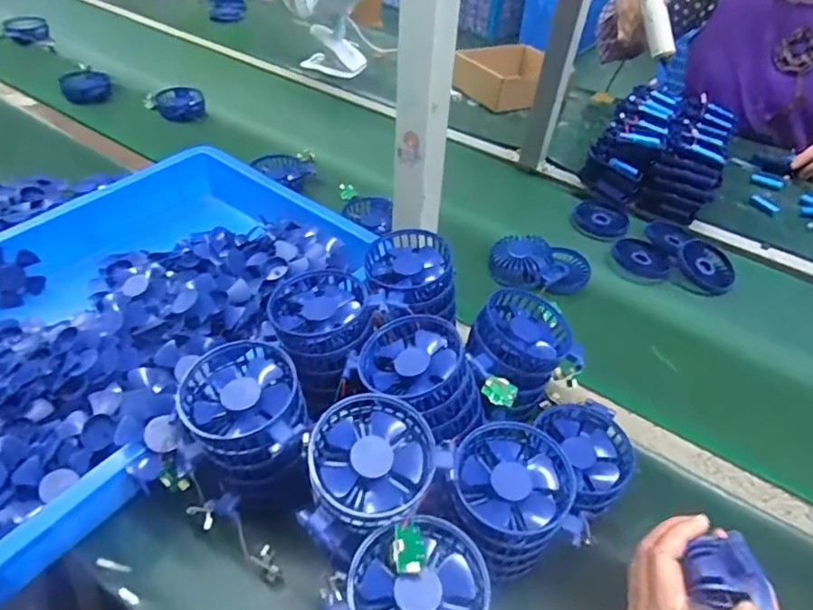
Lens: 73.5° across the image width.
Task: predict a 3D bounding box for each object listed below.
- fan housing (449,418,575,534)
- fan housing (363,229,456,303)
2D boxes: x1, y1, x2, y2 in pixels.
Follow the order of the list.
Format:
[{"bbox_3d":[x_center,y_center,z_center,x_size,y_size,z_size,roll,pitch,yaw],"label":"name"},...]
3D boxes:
[{"bbox_3d":[0.084,0.133,0.424,0.090,0.023,0.083,3,42,-3],"label":"fan housing"},{"bbox_3d":[0.000,-0.044,0.555,0.084,0.024,0.099,-12,45,-18],"label":"fan housing"}]

